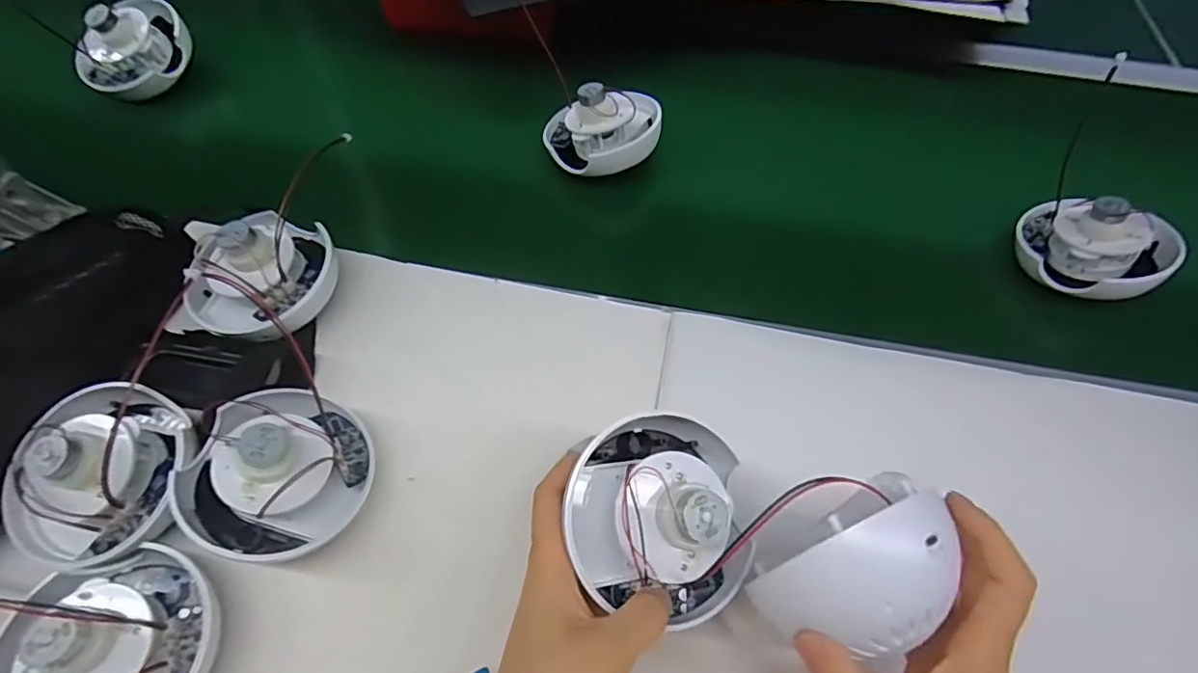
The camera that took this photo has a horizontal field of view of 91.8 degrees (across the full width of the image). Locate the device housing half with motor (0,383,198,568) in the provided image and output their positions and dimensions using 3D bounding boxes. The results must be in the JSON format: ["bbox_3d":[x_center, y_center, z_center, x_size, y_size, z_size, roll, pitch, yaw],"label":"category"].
[{"bbox_3d":[-0.310,0.084,0.362,0.109,0.077,0.108,15,60,7],"label":"device housing half with motor"}]

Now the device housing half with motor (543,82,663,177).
[{"bbox_3d":[0.003,-0.187,0.525,0.103,0.060,0.076,4,59,1],"label":"device housing half with motor"}]

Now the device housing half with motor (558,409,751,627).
[{"bbox_3d":[0.036,0.090,0.306,0.096,0.060,0.101,12,59,6],"label":"device housing half with motor"}]

